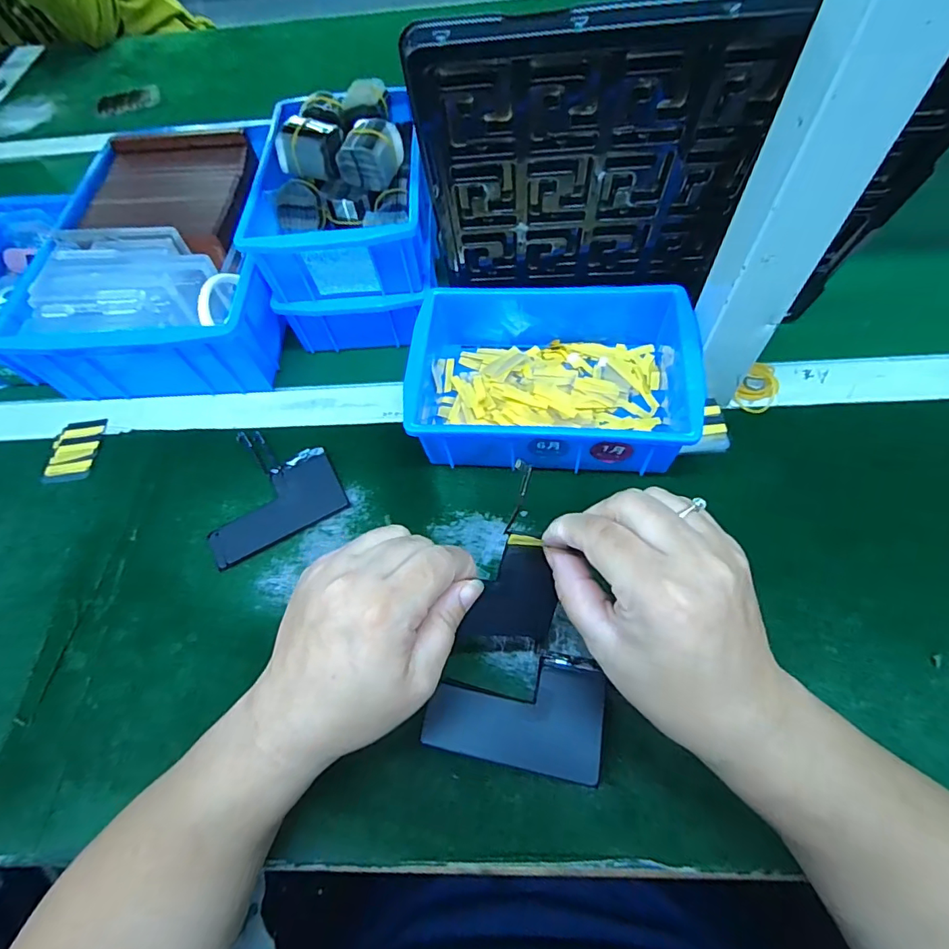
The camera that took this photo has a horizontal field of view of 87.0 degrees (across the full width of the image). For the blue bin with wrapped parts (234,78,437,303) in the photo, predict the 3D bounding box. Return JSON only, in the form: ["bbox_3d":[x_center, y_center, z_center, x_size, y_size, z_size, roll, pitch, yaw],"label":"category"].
[{"bbox_3d":[-0.104,-0.231,0.406,0.137,0.074,0.171,-5,62,2],"label":"blue bin with wrapped parts"}]

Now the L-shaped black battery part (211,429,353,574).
[{"bbox_3d":[-0.163,0.009,0.392,0.102,0.006,0.098,-28,63,-11],"label":"L-shaped black battery part"}]

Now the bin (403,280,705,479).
[{"bbox_3d":[0.057,-0.074,0.387,0.201,0.072,0.142,5,62,7],"label":"bin"}]

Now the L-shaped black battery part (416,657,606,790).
[{"bbox_3d":[0.023,0.128,0.276,0.093,0.007,0.059,8,63,9],"label":"L-shaped black battery part"}]

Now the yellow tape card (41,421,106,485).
[{"bbox_3d":[-0.339,-0.022,0.425,0.040,0.004,0.062,-3,61,3],"label":"yellow tape card"}]

